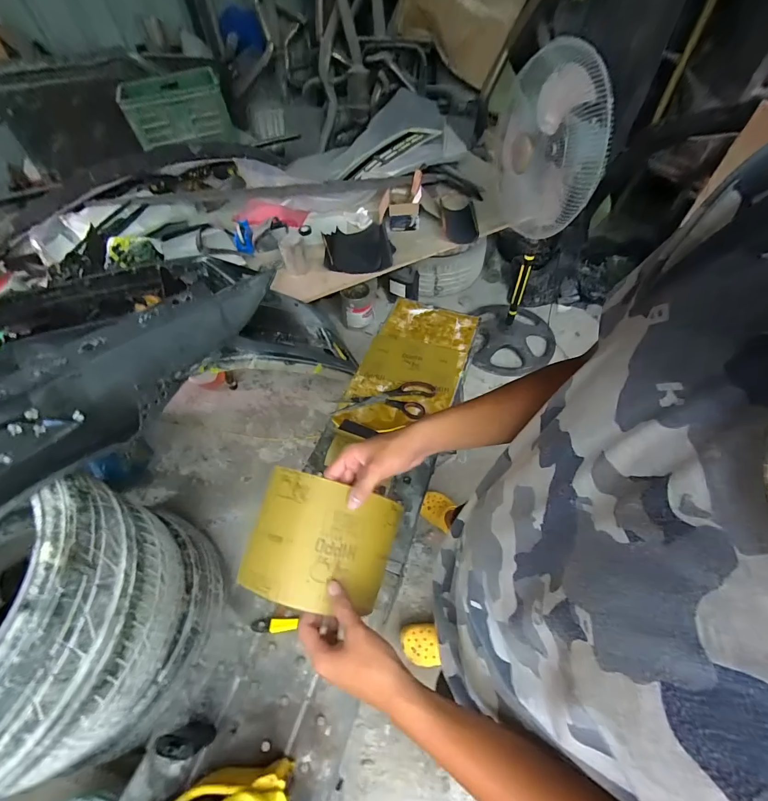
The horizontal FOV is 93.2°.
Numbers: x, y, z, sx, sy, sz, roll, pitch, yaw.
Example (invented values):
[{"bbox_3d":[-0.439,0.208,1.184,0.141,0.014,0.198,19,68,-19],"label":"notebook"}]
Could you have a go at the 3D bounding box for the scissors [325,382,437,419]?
[{"bbox_3d":[-0.001,-0.005,0.839,0.232,0.010,0.095,2,54,5],"label":"scissors"}]

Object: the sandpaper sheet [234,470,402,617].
[{"bbox_3d":[-0.073,0.169,0.435,0.167,0.035,0.139,19,71,-6],"label":"sandpaper sheet"}]

